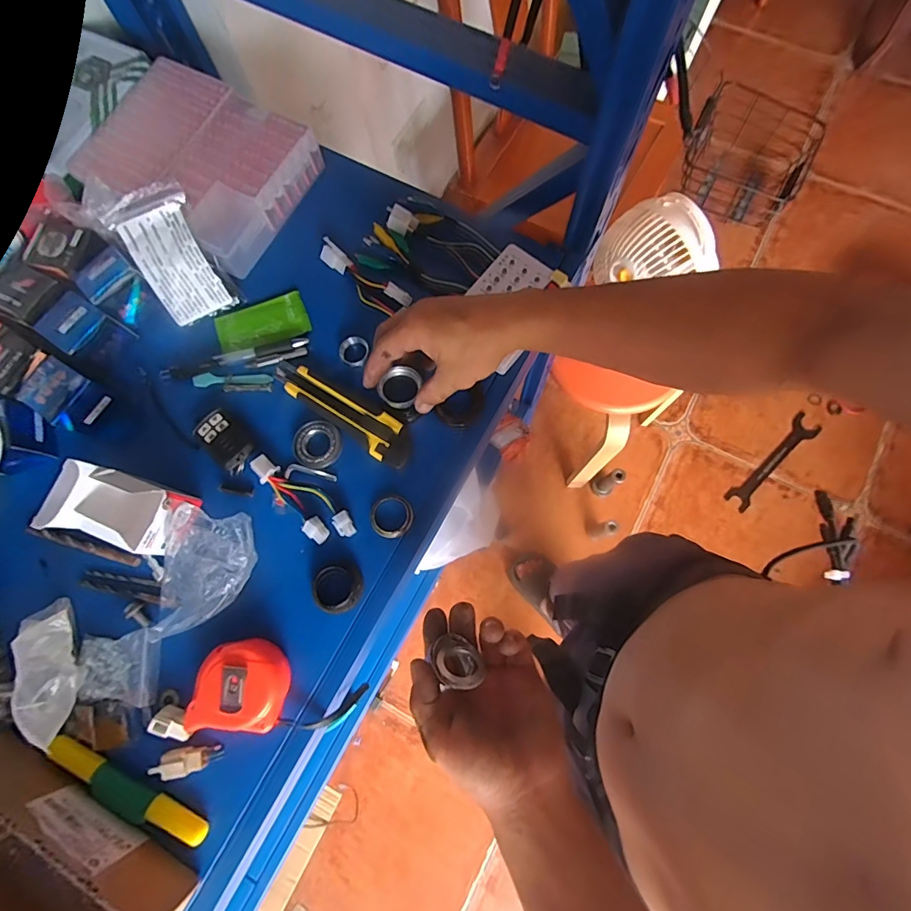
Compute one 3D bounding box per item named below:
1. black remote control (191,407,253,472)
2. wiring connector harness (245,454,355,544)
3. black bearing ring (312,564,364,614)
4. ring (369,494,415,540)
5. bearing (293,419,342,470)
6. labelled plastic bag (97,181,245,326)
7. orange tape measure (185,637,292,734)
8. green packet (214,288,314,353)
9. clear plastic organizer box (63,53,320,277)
[{"bbox_3d":[-0.217,-0.016,0.439,0.062,0.008,0.036,39,80,11],"label":"black remote control"},{"bbox_3d":[-0.140,0.042,0.421,0.110,0.012,0.036,35,79,10],"label":"wiring connector harness"},{"bbox_3d":[-0.101,0.114,0.402,0.040,0.011,0.040,0,75,2],"label":"black bearing ring"},{"bbox_3d":[-0.057,0.055,0.421,0.037,0.009,0.038,0,75,2],"label":"ring"},{"bbox_3d":[-0.129,-0.011,0.438,0.044,0.008,0.044,0,75,2],"label":"bearing"},{"bbox_3d":[-0.269,-0.190,0.454,0.072,0.013,0.116,-28,115,-2],"label":"labelled plastic bag"},{"bbox_3d":[-0.170,0.183,0.376,0.066,0.031,0.062,4,76,3],"label":"orange tape measure"},{"bbox_3d":[-0.194,-0.130,0.474,0.089,0.006,0.050,-22,76,-4],"label":"green packet"},{"bbox_3d":[-0.265,-0.299,0.490,0.196,0.053,0.172,27,78,8],"label":"clear plastic organizer box"}]

